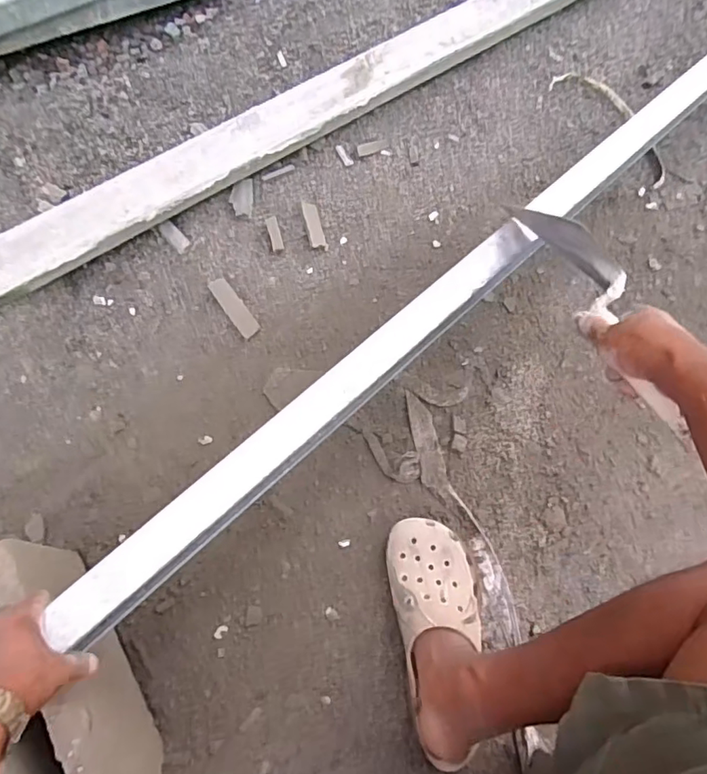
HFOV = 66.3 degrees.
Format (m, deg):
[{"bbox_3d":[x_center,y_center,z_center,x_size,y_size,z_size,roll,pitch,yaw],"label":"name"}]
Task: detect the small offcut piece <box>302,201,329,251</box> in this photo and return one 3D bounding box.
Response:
[{"bbox_3d":[-0.065,-0.267,0.899,0.027,0.011,0.082,-19,94,-9],"label":"small offcut piece"}]

